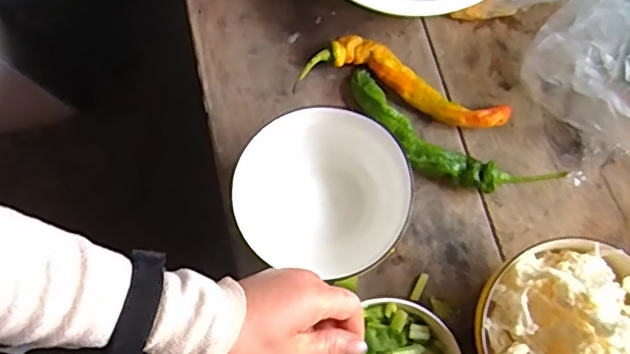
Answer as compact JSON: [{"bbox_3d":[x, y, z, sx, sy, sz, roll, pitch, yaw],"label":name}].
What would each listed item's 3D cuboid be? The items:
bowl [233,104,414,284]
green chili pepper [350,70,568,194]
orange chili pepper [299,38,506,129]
[{"bbox_3d":[0.009,0.018,0.541,0.146,0.089,0.142,0,80,1],"label":"bowl"},{"bbox_3d":[0.122,-0.031,0.569,0.209,0.033,0.062,27,81,6],"label":"green chili pepper"},{"bbox_3d":[0.090,-0.093,0.587,0.203,0.029,0.055,19,81,4],"label":"orange chili pepper"}]

